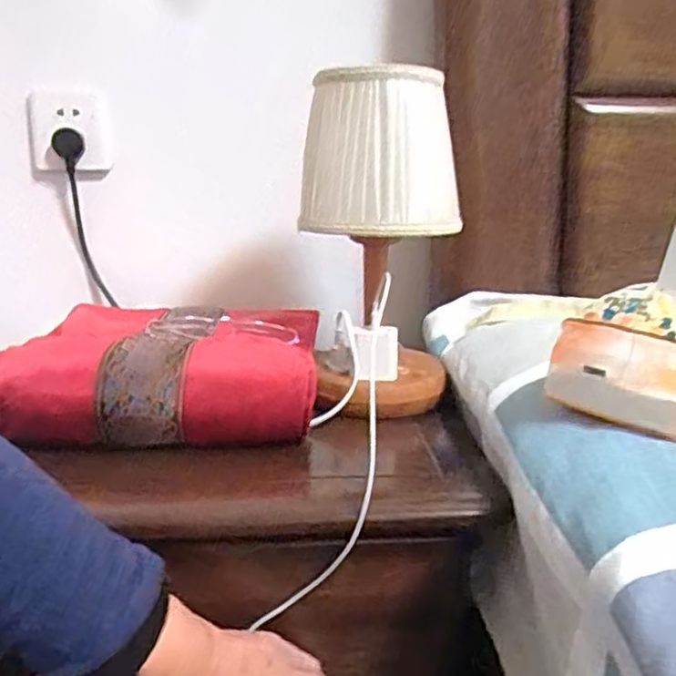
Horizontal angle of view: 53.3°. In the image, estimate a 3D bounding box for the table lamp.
[{"bbox_3d":[0.039,-0.089,0.623,0.138,0.287,0.130,2,15,4],"label":"table lamp"}]

